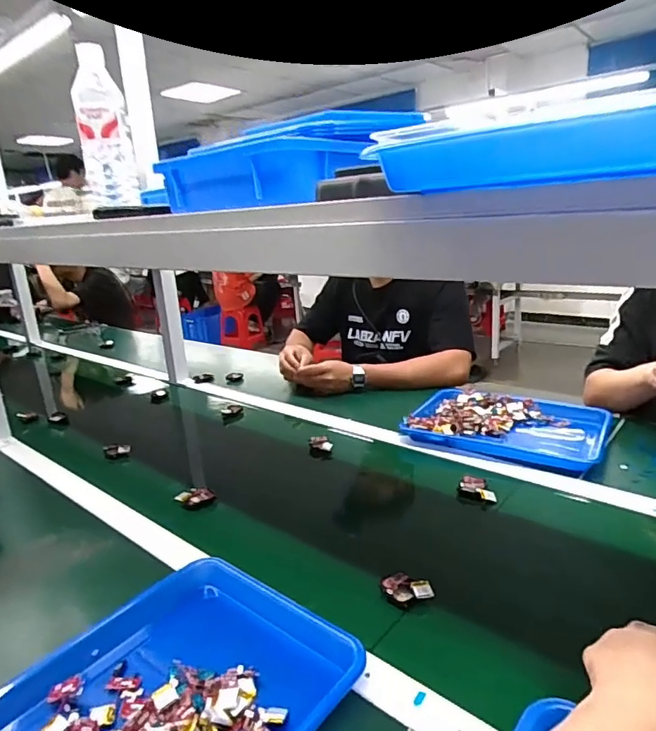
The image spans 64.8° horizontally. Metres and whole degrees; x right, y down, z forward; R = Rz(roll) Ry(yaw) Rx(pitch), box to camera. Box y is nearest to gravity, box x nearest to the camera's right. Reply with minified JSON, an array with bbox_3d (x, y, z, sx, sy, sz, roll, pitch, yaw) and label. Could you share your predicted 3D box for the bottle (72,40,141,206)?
[{"bbox_3d":[-0.307,-0.318,0.713,0.067,0.181,0.070,-10,18,-18],"label":"bottle"}]

